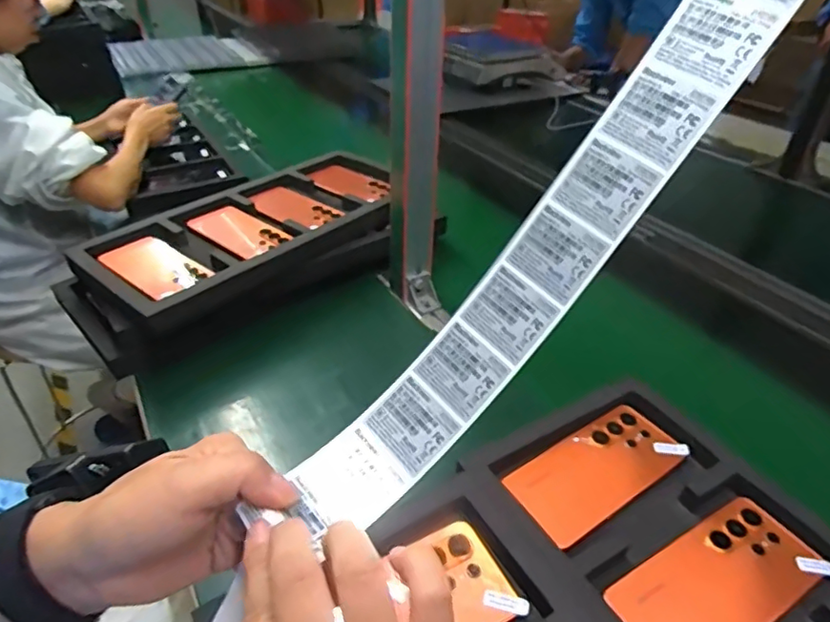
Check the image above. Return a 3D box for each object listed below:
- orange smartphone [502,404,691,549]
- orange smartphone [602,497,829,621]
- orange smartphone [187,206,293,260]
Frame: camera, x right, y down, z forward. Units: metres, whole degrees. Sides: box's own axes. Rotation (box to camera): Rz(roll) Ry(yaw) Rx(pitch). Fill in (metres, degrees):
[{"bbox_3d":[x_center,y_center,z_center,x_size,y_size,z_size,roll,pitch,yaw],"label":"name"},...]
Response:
[{"bbox_3d":[0.163,0.139,0.505,0.164,0.009,0.075,-21,42,-28],"label":"orange smartphone"},{"bbox_3d":[0.228,0.202,0.423,0.166,0.007,0.077,-17,40,-24],"label":"orange smartphone"},{"bbox_3d":[-0.244,-0.108,0.789,0.153,0.014,0.077,24,41,27],"label":"orange smartphone"}]

